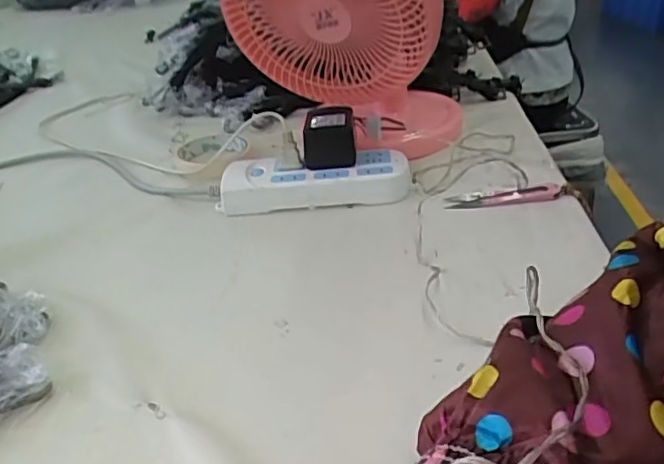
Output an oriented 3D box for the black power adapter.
[{"bbox_3d":[-0.003,-0.096,0.605,0.051,0.049,0.063,-4,31,0],"label":"black power adapter"}]

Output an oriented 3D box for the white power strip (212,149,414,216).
[{"bbox_3d":[-0.017,-0.050,0.599,0.184,0.039,0.064,-1,31,4],"label":"white power strip"}]

